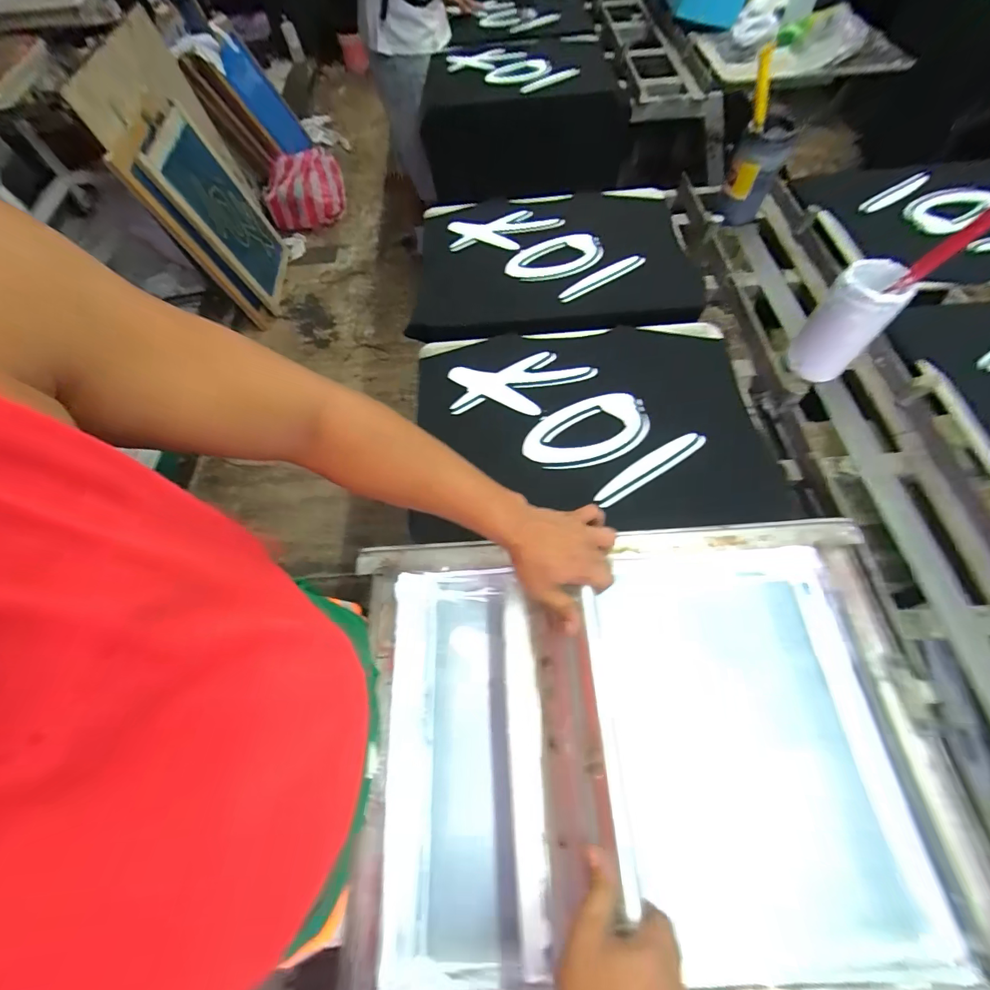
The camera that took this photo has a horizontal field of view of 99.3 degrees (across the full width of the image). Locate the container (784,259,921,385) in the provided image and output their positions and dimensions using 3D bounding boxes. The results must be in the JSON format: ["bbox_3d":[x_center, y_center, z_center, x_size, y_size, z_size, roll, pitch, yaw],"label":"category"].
[{"bbox_3d":[0.565,-0.274,0.680,0.099,0.161,0.085,39,71,20],"label":"container"}]

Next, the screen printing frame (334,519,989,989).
[{"bbox_3d":[0.162,0.276,0.479,0.630,0.068,0.479,-4,63,1],"label":"screen printing frame"}]

